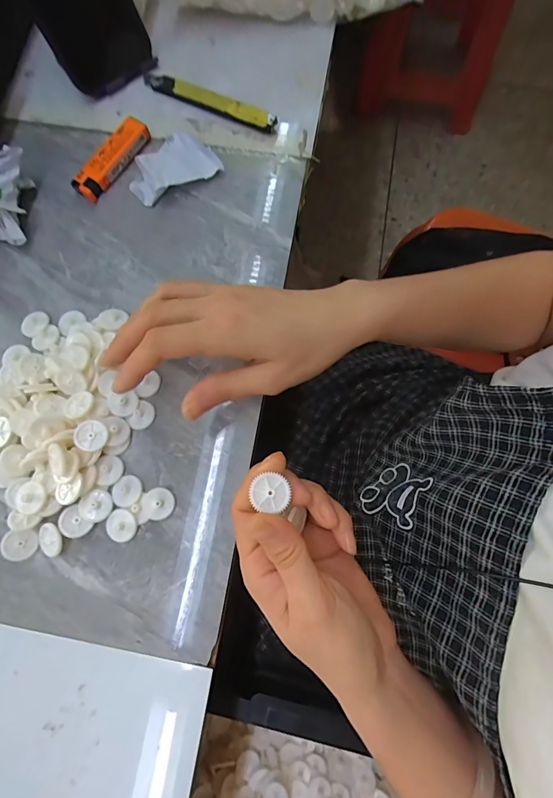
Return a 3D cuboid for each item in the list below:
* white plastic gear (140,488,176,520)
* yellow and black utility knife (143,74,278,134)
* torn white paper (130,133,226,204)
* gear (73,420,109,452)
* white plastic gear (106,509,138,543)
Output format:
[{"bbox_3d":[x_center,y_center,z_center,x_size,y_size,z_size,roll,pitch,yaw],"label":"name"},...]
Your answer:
[{"bbox_3d":[-0.082,0.072,0.263,0.022,0.007,0.021,12,77,4],"label":"white plastic gear"},{"bbox_3d":[-0.060,-0.263,0.334,0.129,0.013,0.016,29,79,7],"label":"yellow and black utility knife"},{"bbox_3d":[-0.091,-0.200,0.320,0.074,0.024,0.052,-36,79,-7],"label":"torn white paper"},{"bbox_3d":[-0.128,0.025,0.261,0.021,0.004,0.020,3,75,-12],"label":"gear"},{"bbox_3d":[-0.106,0.087,0.259,0.021,0.004,0.021,0,76,1],"label":"white plastic gear"}]

